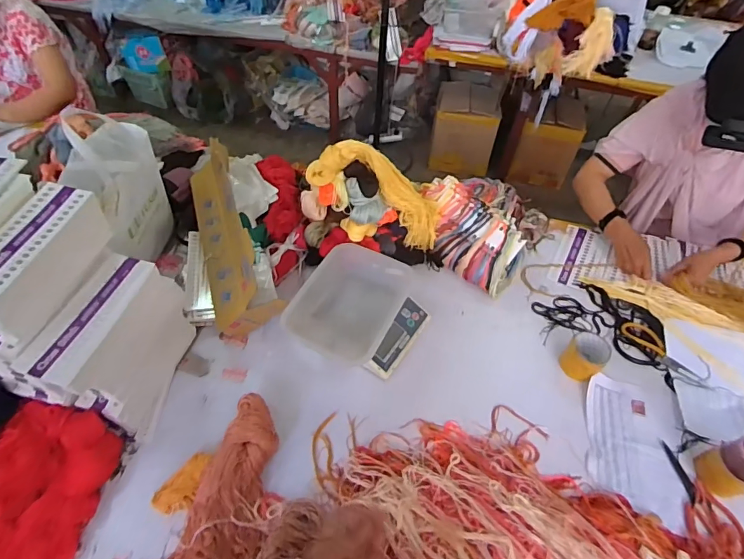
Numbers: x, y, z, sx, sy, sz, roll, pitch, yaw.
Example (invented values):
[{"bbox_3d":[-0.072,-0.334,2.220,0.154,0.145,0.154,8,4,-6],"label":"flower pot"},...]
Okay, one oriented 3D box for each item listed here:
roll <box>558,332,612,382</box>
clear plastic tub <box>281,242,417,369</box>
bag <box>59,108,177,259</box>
[{"bbox_3d":[0.466,0.170,0.957,0.075,0.080,0.079,2,51,-3],"label":"roll"},{"bbox_3d":[-0.043,0.057,0.945,0.227,0.114,0.234,22,52,15],"label":"clear plastic tub"},{"bbox_3d":[-0.567,-0.158,0.975,0.136,0.324,0.281,2,50,-1],"label":"bag"}]

